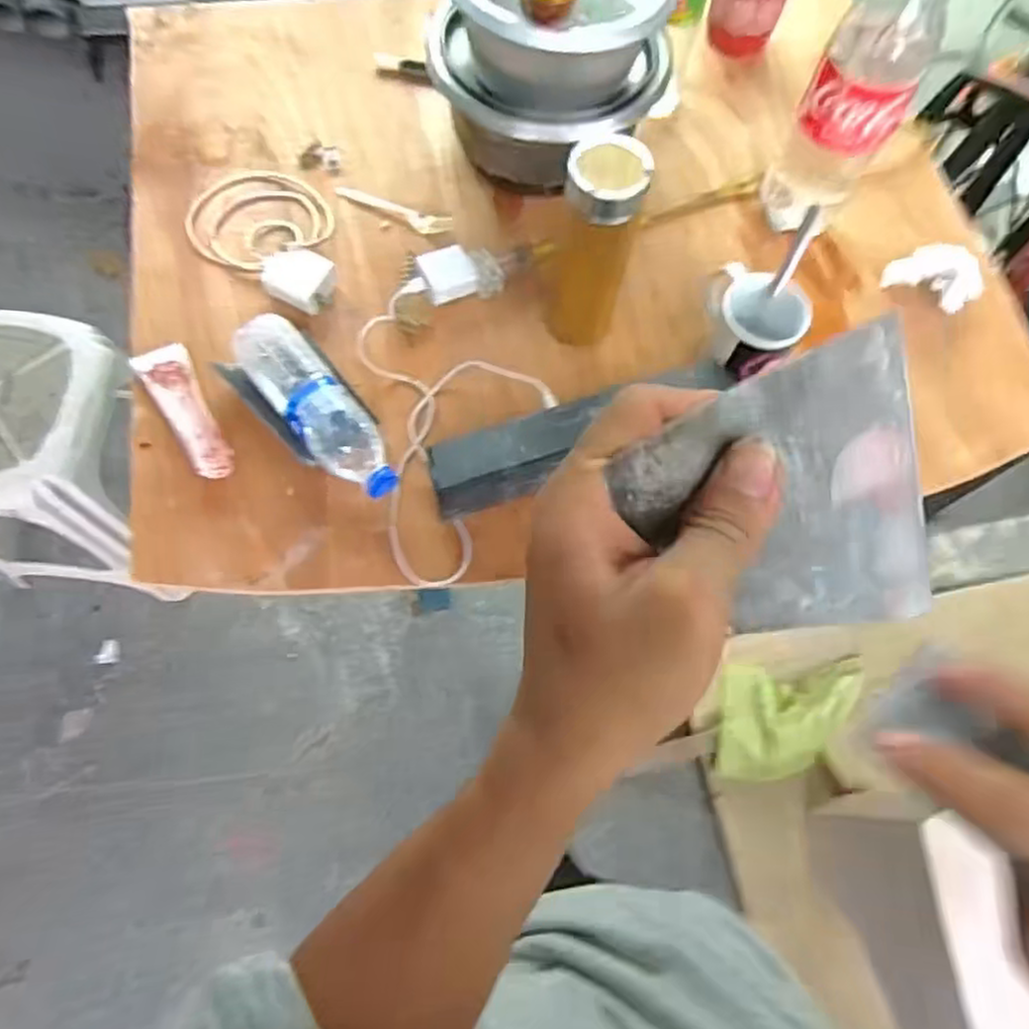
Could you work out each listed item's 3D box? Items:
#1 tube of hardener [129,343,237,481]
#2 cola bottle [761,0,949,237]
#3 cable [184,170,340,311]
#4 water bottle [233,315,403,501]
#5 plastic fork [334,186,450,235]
[{"bbox_3d":[-0.317,-0.100,0.710,0.045,0.031,0.156,-30,73,-13],"label":"tube of hardener"},{"bbox_3d":[0.334,-0.405,0.715,0.092,0.293,0.080,32,71,9],"label":"cola bottle"},{"bbox_3d":[-0.258,-0.312,0.790,0.205,0.039,0.136,34,71,10],"label":"cable"},{"bbox_3d":[-0.185,-0.101,0.697,0.069,0.055,0.211,-40,75,-16],"label":"water bottle"},{"bbox_3d":[-0.138,-0.345,0.827,0.135,0.013,0.031,17,69,4],"label":"plastic fork"}]

